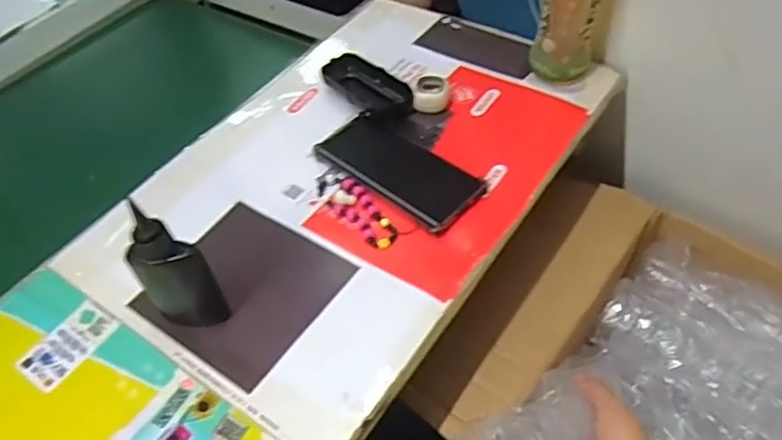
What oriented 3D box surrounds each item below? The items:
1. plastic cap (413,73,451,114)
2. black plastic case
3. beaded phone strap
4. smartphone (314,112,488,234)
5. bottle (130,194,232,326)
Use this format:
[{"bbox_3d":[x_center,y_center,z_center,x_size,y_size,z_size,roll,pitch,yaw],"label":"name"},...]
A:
[{"bbox_3d":[0.044,-0.135,0.660,0.036,0.022,0.039,-3,49,3],"label":"plastic cap"},{"bbox_3d":[-0.029,-0.143,0.674,0.048,0.026,0.104,-36,55,-24],"label":"black plastic case"},{"bbox_3d":[-0.033,-0.013,0.575,0.036,0.007,0.104,-32,54,-21],"label":"beaded phone strap"},{"bbox_3d":[0.008,-0.054,0.606,0.081,0.011,0.169,-39,56,-25],"label":"smartphone"},{"bbox_3d":[-0.167,0.035,0.470,0.056,0.134,0.024,-1,49,5],"label":"bottle"}]

